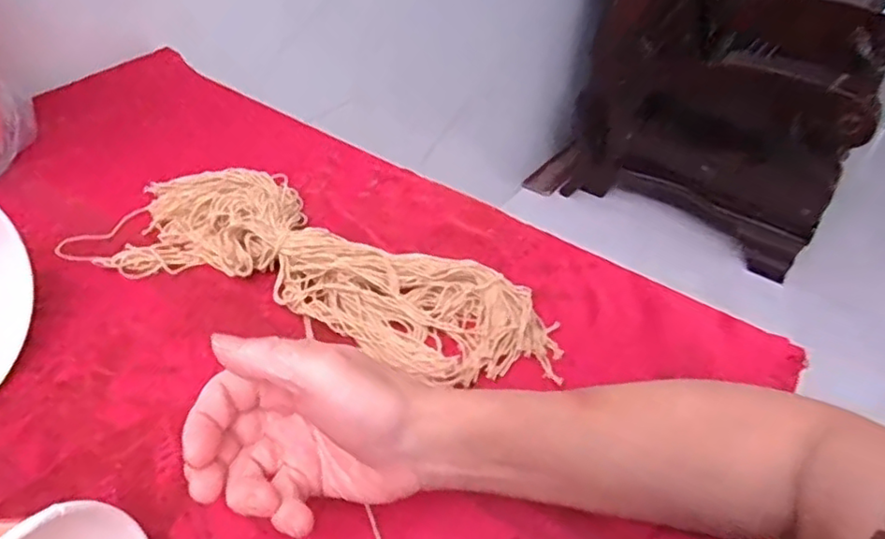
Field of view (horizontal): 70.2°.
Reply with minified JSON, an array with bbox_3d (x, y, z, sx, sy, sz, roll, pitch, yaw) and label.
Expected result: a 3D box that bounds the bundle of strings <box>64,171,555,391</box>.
[{"bbox_3d":[-0.096,-0.007,0.502,0.385,0.031,0.133,18,44,15],"label":"bundle of strings"}]

